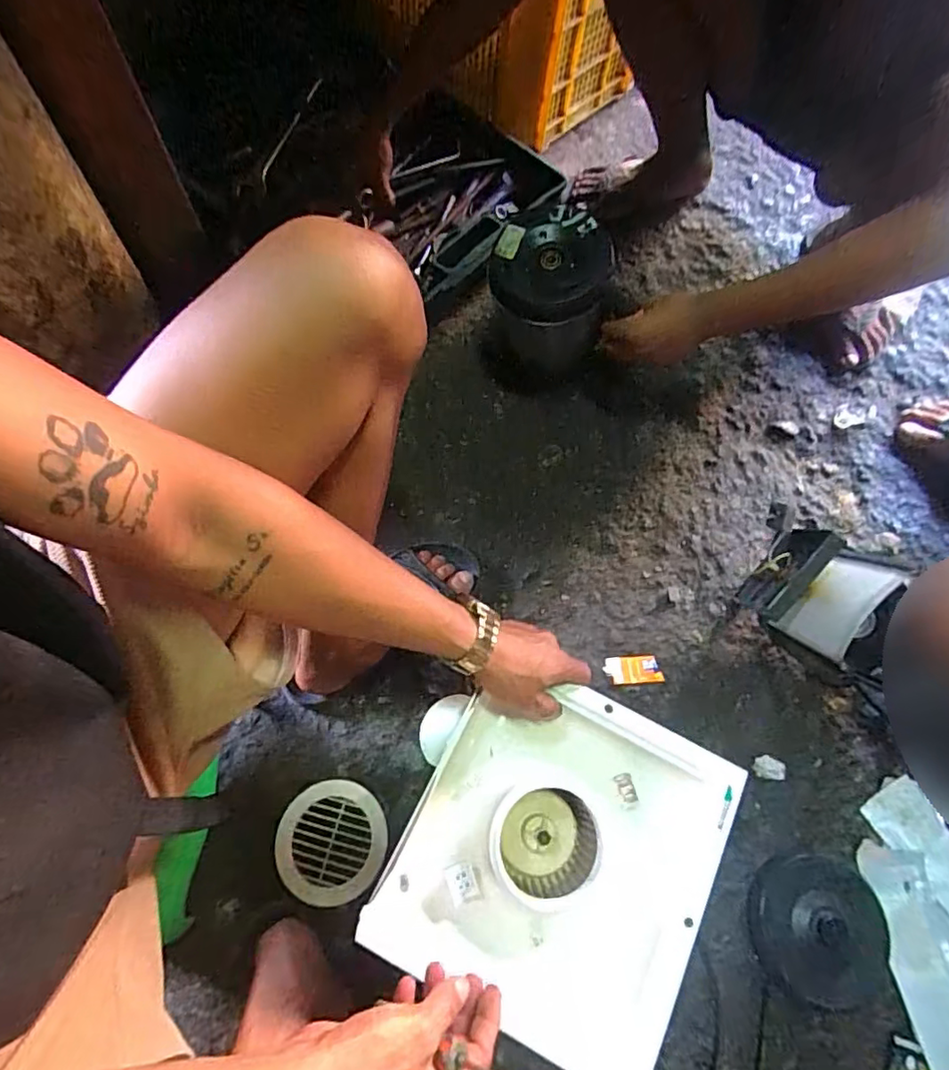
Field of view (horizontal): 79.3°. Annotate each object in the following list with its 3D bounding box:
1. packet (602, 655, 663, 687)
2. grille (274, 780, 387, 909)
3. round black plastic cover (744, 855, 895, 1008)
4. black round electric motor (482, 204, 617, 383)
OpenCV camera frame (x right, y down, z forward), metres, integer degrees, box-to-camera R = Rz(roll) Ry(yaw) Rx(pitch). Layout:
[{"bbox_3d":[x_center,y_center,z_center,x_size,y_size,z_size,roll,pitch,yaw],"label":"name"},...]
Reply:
[{"bbox_3d":[0.202,0.174,0.733,0.071,0.010,0.035,-2,68,-4],"label":"packet"},{"bbox_3d":[-0.159,0.339,0.635,0.119,0.025,0.117,-1,68,-3],"label":"grille"},{"bbox_3d":[0.382,0.434,0.630,0.148,0.015,0.140,1,68,-2],"label":"round black plastic cover"},{"bbox_3d":[0.095,-0.329,0.711,0.145,0.059,0.144,21,93,5],"label":"black round electric motor"}]

